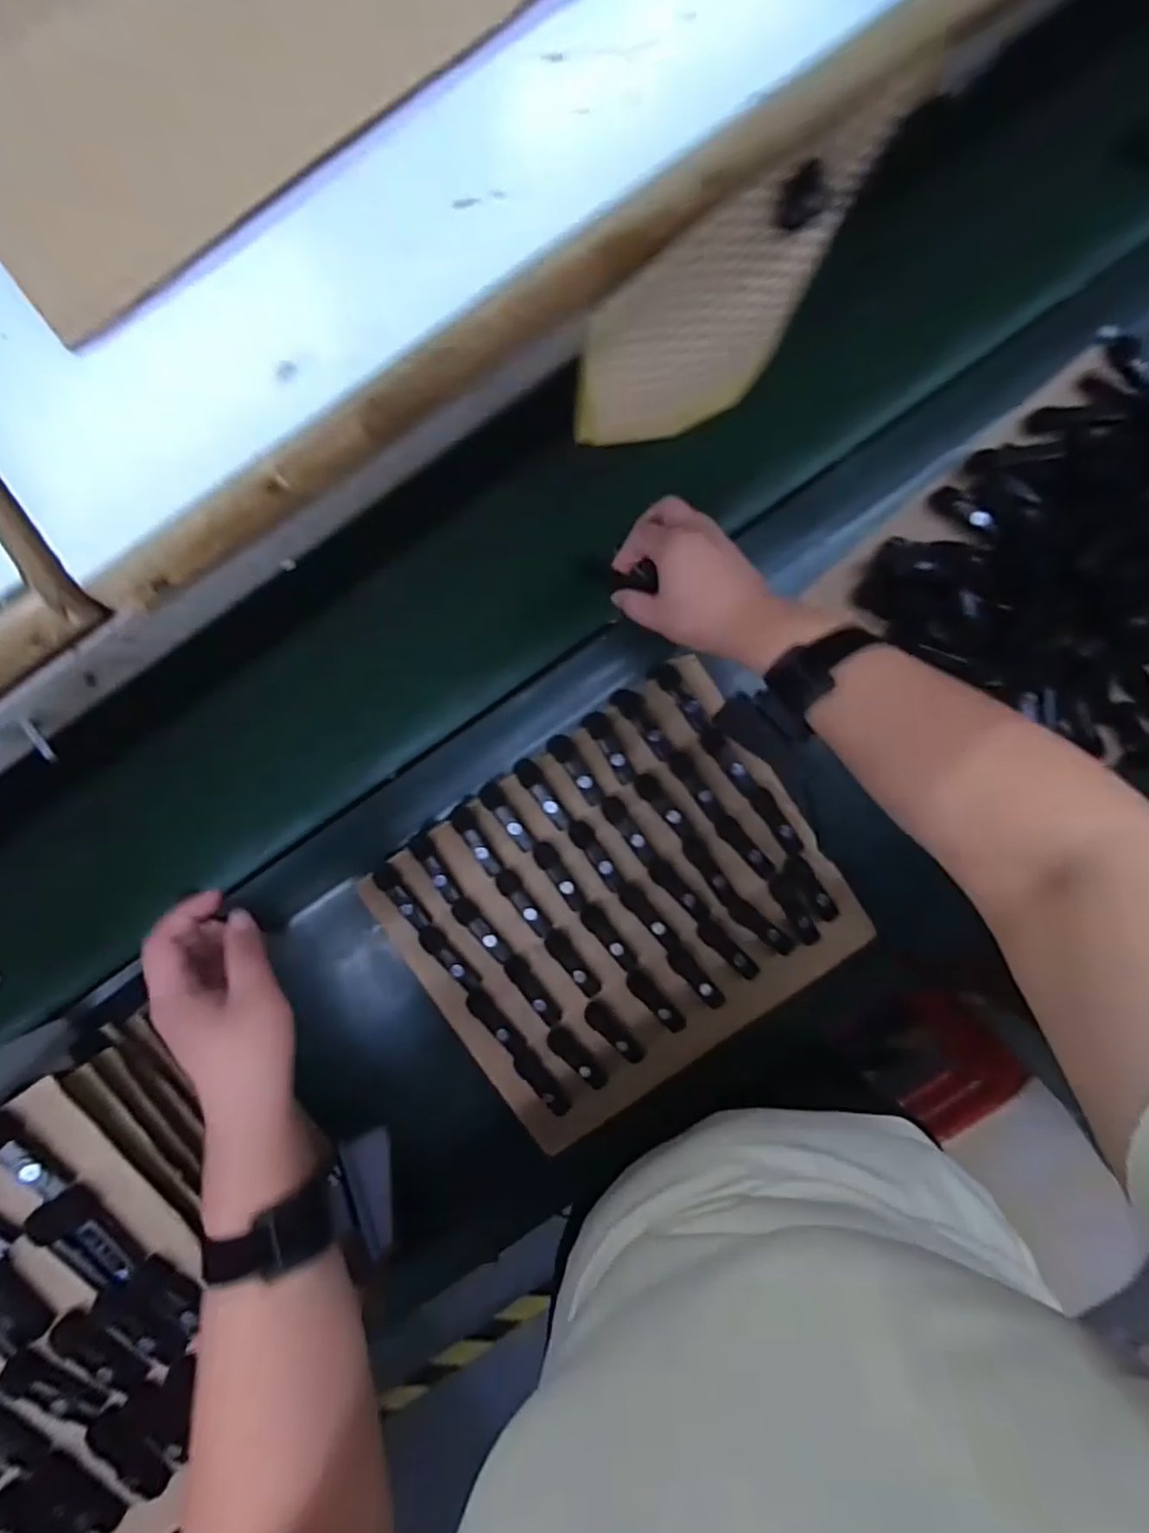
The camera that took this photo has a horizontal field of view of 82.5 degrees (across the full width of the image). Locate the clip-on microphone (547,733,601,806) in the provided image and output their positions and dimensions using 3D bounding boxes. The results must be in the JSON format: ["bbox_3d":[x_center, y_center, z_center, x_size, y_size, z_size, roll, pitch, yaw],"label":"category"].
[{"bbox_3d":[0.000,0.001,0.557,0.021,0.019,0.070,-32,75,0],"label":"clip-on microphone"}]

